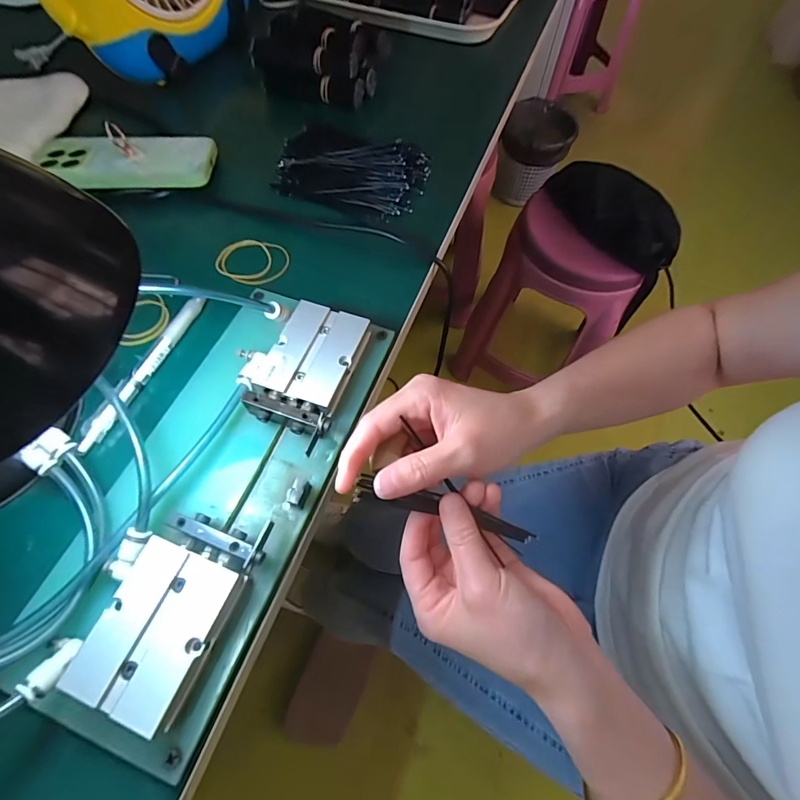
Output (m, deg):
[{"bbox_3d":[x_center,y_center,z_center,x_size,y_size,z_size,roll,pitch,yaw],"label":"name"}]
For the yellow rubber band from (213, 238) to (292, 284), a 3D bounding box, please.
[{"bbox_3d":[-0.125,-0.119,0.357,0.055,0.007,0.054,1,62,-2],"label":"yellow rubber band"}]

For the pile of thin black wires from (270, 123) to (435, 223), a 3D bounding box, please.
[{"bbox_3d":[-0.047,-0.222,0.397,0.140,0.025,0.084,15,62,5],"label":"pile of thin black wires"}]

